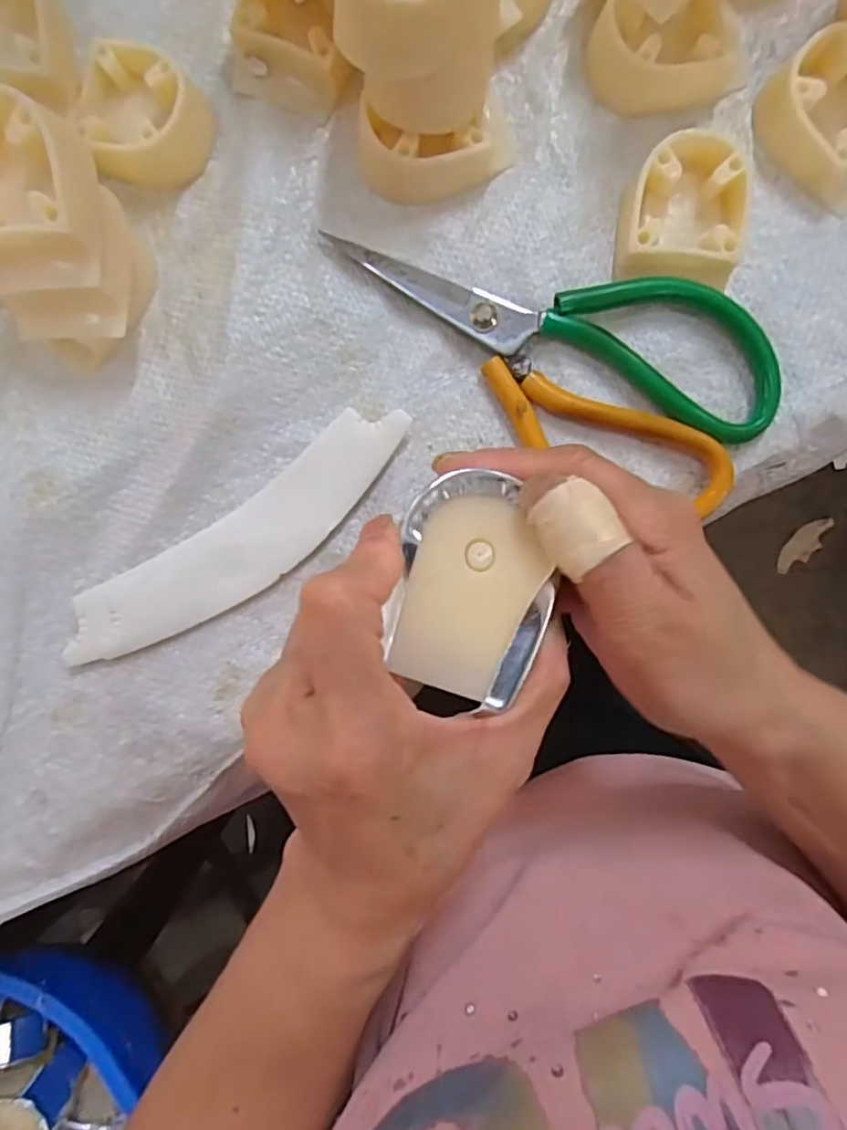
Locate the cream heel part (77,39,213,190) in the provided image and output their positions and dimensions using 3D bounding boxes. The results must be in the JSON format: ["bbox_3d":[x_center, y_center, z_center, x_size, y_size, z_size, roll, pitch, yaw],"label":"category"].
[{"bbox_3d":[-0.116,-0.188,0.264,0.048,0.019,0.053,4,88,2],"label":"cream heel part"}]

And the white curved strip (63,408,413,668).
[{"bbox_3d":[-0.076,-0.008,0.264,0.164,0.008,0.039,-34,87,1],"label":"white curved strip"}]

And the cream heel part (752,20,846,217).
[{"bbox_3d":[0.166,-0.177,0.252,0.062,0.023,0.048,35,90,3],"label":"cream heel part"}]

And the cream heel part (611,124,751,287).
[{"bbox_3d":[0.106,-0.143,0.254,0.046,0.022,0.048,6,88,2],"label":"cream heel part"}]

